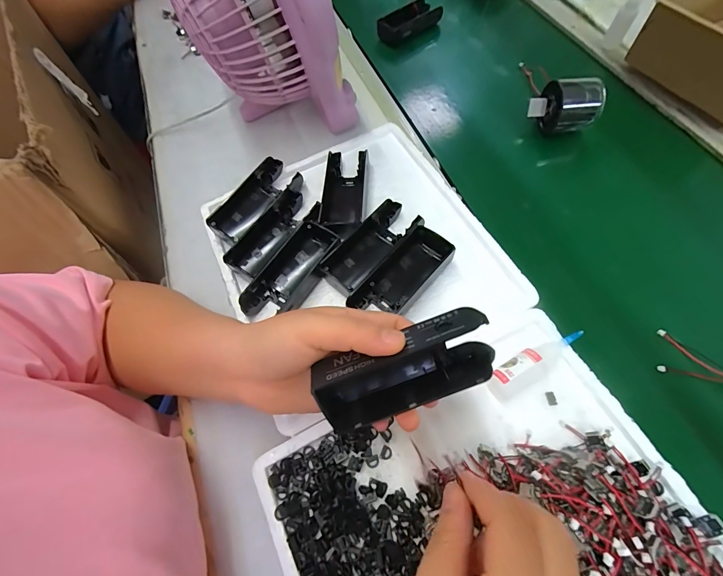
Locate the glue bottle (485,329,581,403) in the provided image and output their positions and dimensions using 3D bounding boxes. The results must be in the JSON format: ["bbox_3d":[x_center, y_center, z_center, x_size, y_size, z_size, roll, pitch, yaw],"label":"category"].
[{"bbox_3d":[0.140,0.062,0.278,0.091,0.024,0.026,-29,66,-10],"label":"glue bottle"}]

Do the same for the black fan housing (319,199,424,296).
[{"bbox_3d":[0.010,-0.042,0.337,0.049,0.024,0.106,40,73,20],"label":"black fan housing"}]

